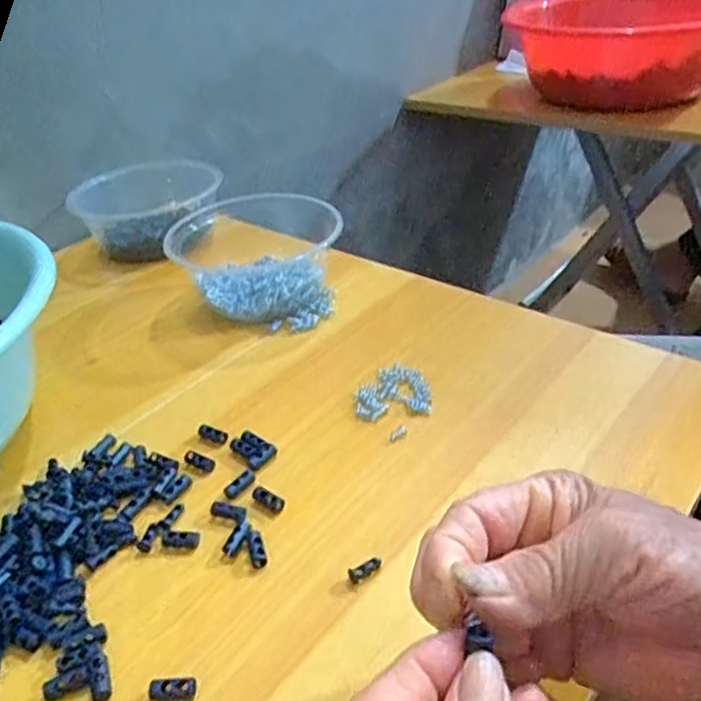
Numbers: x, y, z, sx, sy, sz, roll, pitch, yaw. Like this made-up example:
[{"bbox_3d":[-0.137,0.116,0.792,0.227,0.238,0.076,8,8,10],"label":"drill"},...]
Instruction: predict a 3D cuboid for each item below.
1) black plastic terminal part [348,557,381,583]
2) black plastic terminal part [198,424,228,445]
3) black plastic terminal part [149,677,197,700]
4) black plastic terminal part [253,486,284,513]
[{"bbox_3d":[0.007,0.104,0.308,0.017,0.005,0.007,-22,38,-22],"label":"black plastic terminal part"},{"bbox_3d":[-0.083,0.051,0.392,0.020,0.004,0.009,13,39,25],"label":"black plastic terminal part"},{"bbox_3d":[-0.074,0.140,0.267,0.019,0.005,0.008,-5,34,2],"label":"black plastic terminal part"},{"bbox_3d":[-0.044,0.080,0.348,0.020,0.004,0.009,28,45,21],"label":"black plastic terminal part"}]

